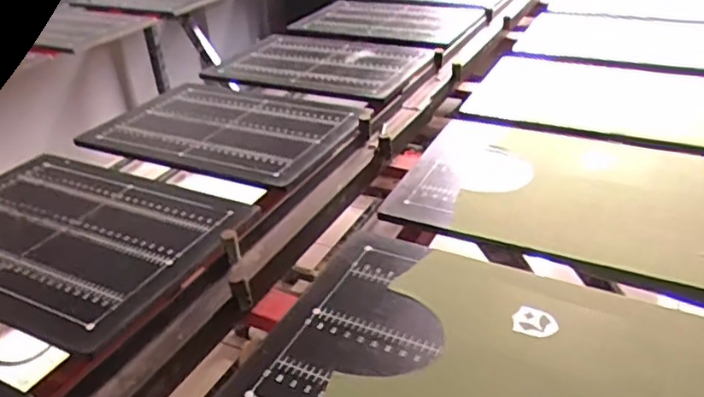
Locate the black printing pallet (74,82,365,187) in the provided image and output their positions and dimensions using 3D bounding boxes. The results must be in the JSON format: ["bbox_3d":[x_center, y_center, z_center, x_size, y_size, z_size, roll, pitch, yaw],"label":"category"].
[{"bbox_3d":[-0.295,-0.182,1.383,0.596,0.030,0.395,15,36,25],"label":"black printing pallet"}]

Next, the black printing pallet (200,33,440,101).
[{"bbox_3d":[-0.076,-0.405,1.739,0.629,0.038,0.406,9,34,21],"label":"black printing pallet"}]

